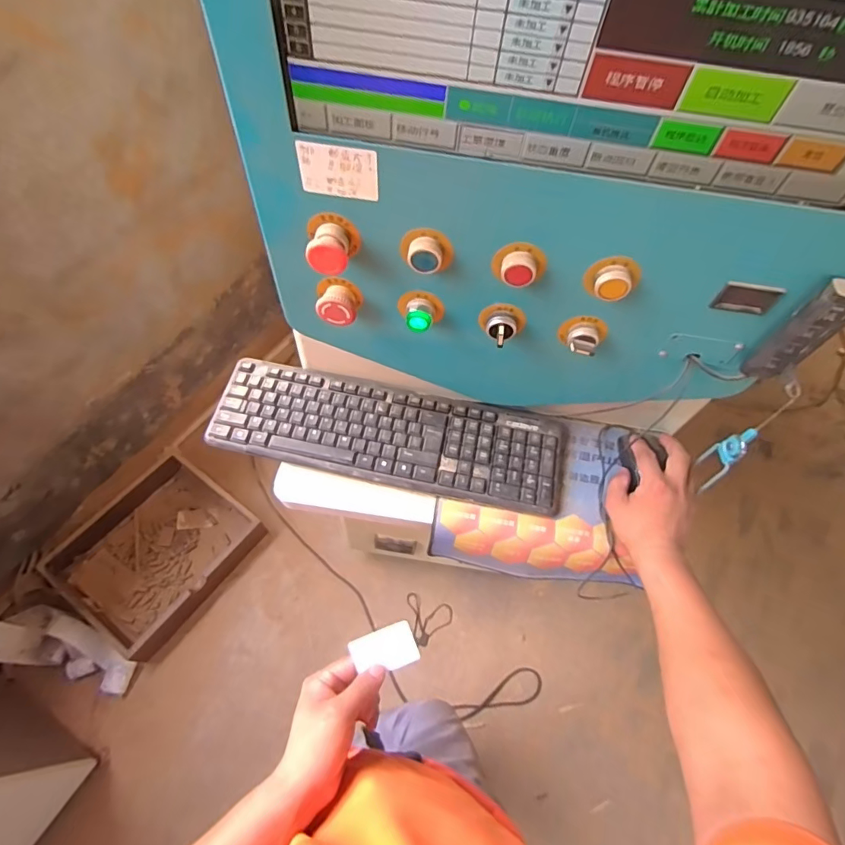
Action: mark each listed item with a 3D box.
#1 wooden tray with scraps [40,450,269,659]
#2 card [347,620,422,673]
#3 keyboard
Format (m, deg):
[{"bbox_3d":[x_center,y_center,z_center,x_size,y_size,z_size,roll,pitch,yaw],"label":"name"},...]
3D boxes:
[{"bbox_3d":[-0.848,0.404,1.540,0.471,0.123,0.501,34,64,15],"label":"wooden tray with scraps"},{"bbox_3d":[-0.037,0.224,0.469,0.062,0.006,0.039,-20,76,-3],"label":"card"},{"bbox_3d":[-0.041,0.013,0.610,0.435,0.018,0.138,11,60,2],"label":"keyboard"}]

